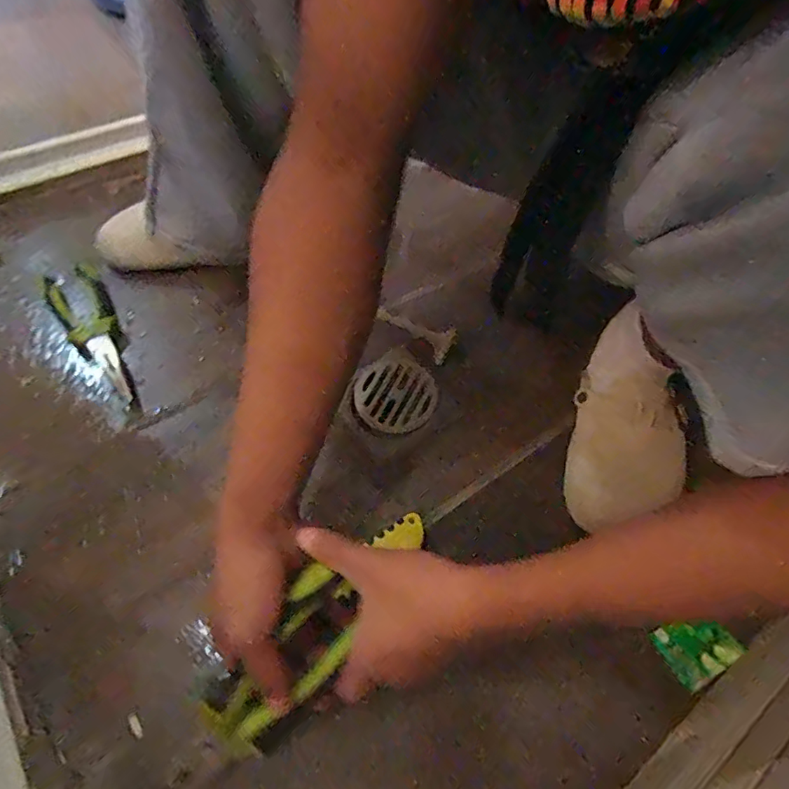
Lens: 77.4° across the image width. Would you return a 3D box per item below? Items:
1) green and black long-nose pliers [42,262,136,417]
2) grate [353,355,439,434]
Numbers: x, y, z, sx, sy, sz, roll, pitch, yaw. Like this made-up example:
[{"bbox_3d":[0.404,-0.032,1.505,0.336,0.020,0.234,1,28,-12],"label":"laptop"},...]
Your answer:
[{"bbox_3d":[-0.310,-0.064,0.503,0.055,0.018,0.203,-27,63,-20],"label":"green and black long-nose pliers"},{"bbox_3d":[0.001,0.000,0.507,0.081,0.004,0.080,1,72,-2],"label":"grate"}]

